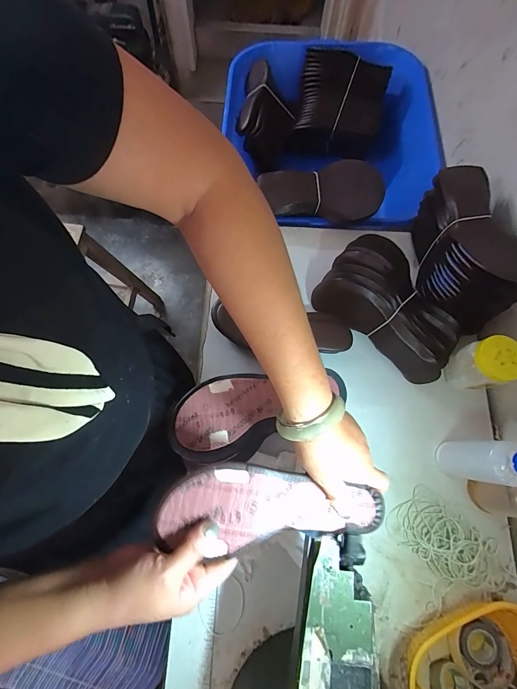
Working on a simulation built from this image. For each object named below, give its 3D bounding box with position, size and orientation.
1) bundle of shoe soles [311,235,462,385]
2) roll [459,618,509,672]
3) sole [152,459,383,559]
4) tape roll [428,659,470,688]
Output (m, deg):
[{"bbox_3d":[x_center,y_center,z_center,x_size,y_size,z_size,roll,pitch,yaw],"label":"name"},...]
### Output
[{"bbox_3d":[0.235,-0.062,0.577,0.248,0.110,0.137,36,74,10],"label":"bundle of shoe soles"},{"bbox_3d":[0.316,0.423,0.457,0.060,0.016,0.061,0,72,-1],"label":"roll"},{"bbox_3d":[0.018,0.169,0.334,0.231,0.018,0.076,8,71,-10],"label":"sole"},{"bbox_3d":[0.264,0.463,0.440,0.053,0.025,0.048,3,72,0],"label":"tape roll"}]

